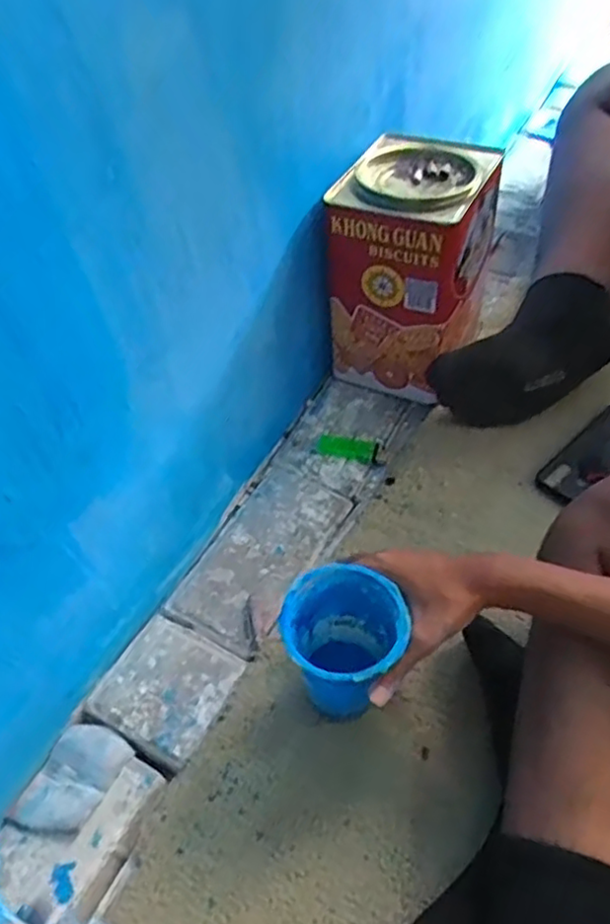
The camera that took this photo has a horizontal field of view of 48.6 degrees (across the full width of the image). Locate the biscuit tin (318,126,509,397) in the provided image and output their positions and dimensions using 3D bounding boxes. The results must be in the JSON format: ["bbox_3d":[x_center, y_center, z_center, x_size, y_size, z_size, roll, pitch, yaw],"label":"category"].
[{"bbox_3d":[0.126,-0.219,0.788,0.143,0.231,0.193,17,52,19],"label":"biscuit tin"}]

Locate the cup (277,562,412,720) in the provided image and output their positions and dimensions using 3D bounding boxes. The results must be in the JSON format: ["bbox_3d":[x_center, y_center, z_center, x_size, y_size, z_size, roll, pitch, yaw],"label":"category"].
[{"bbox_3d":[0.033,0.159,0.550,0.092,0.135,0.089,-3,48,3],"label":"cup"}]

